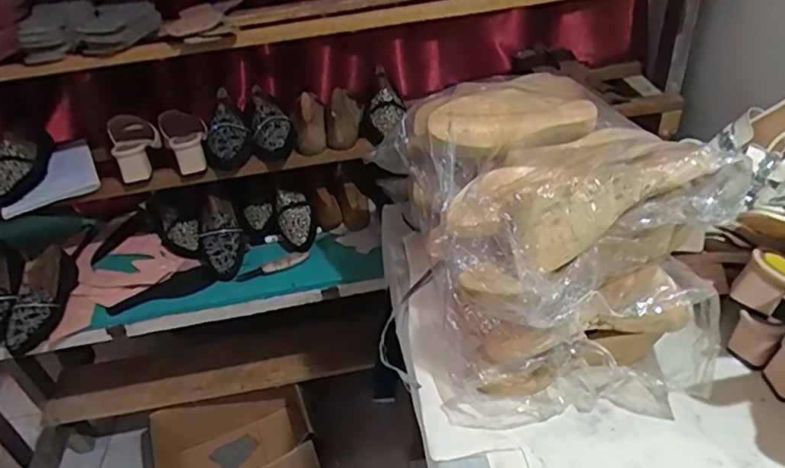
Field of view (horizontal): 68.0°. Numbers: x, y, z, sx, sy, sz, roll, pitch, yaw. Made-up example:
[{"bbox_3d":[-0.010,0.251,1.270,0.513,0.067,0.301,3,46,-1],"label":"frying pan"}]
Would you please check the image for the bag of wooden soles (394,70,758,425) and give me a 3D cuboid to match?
[{"bbox_3d":[0.174,-0.015,0.741,0.296,0.270,0.431,-8,36,-3],"label":"bag of wooden soles"}]

